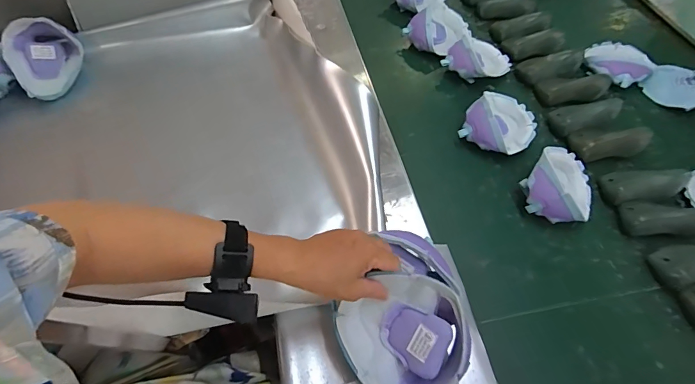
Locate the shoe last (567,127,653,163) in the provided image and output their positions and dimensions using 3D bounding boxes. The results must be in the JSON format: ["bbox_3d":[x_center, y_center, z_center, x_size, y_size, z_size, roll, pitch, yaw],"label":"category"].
[{"bbox_3d":[0.478,-0.093,0.725,0.141,0.050,0.065,-7,56,-8],"label":"shoe last"}]

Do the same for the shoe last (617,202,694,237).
[{"bbox_3d":[0.515,0.039,0.640,0.135,0.046,0.059,0,55,-4],"label":"shoe last"}]

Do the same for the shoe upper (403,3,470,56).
[{"bbox_3d":[0.207,-0.366,0.894,0.138,0.059,0.110,-32,63,-23],"label":"shoe upper"}]

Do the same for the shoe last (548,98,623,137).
[{"bbox_3d":[0.462,-0.150,0.768,0.143,0.045,0.076,-20,59,-16],"label":"shoe last"}]

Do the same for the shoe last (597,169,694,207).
[{"bbox_3d":[0.509,-0.011,0.672,0.149,0.041,0.056,-7,55,6],"label":"shoe last"}]

